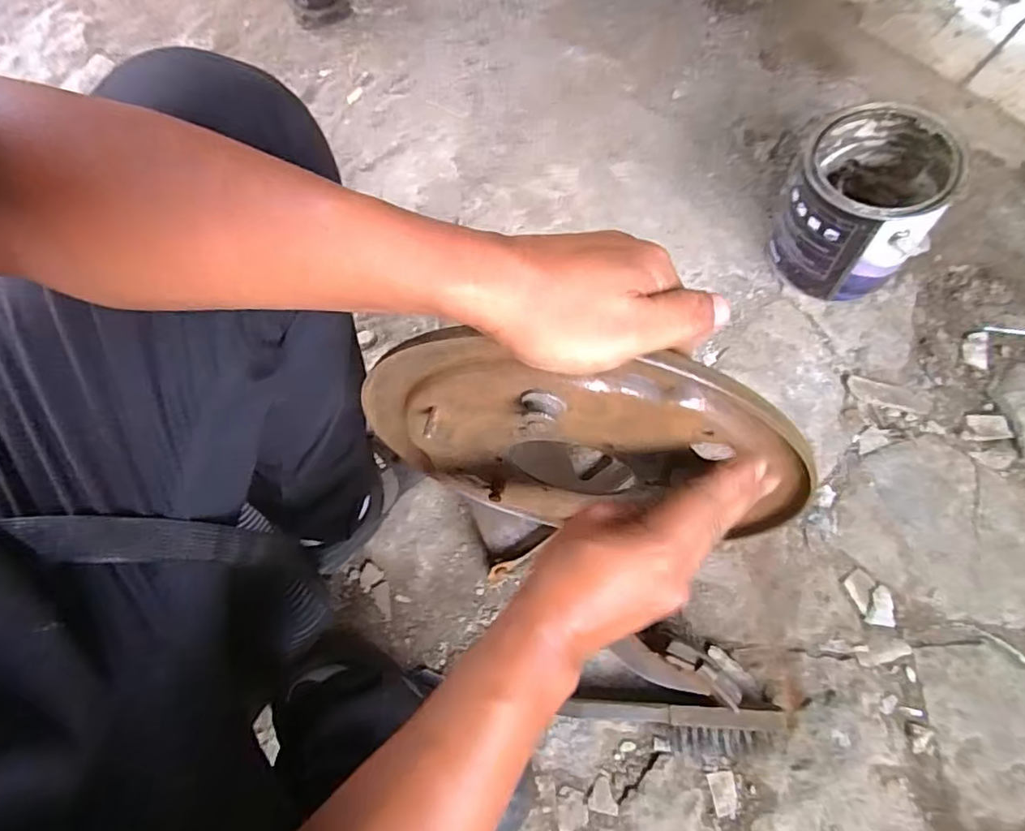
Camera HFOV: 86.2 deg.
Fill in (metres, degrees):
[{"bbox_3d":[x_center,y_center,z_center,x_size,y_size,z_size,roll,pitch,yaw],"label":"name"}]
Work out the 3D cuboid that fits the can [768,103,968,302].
[{"bbox_3d":[0.389,-0.236,0.629,0.143,0.176,0.156,0,73,2],"label":"can"}]

